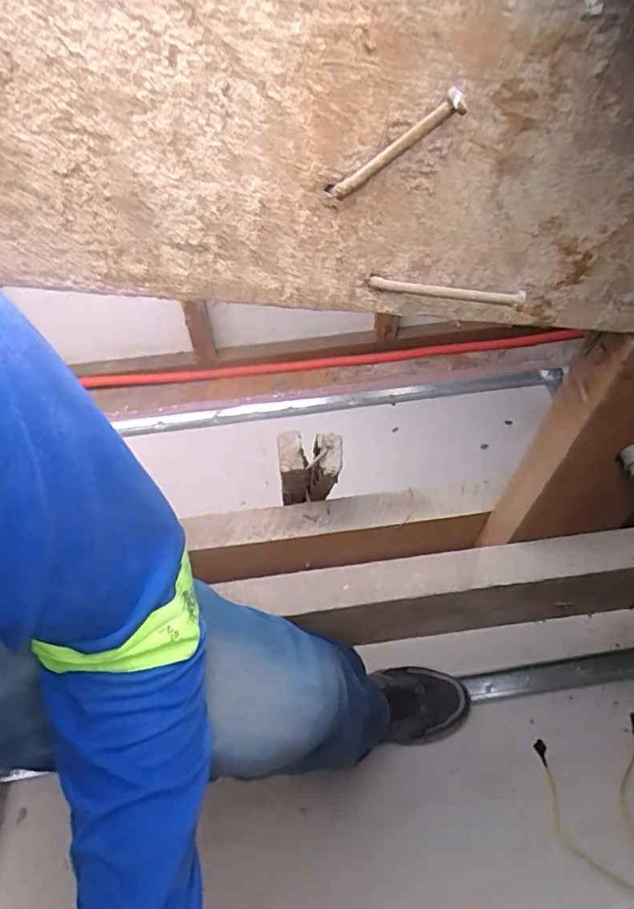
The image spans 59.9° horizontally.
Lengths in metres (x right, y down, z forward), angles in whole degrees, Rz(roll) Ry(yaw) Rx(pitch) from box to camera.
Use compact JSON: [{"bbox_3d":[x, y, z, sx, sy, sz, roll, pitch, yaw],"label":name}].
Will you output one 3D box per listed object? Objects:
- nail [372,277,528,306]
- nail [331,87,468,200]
[{"bbox_3d":[0.062,-0.080,0.269,0.073,0.009,0.006,8,52,8],"label":"nail"},{"bbox_3d":[0.031,-0.121,0.219,0.062,0.009,0.011,-23,41,35],"label":"nail"}]

